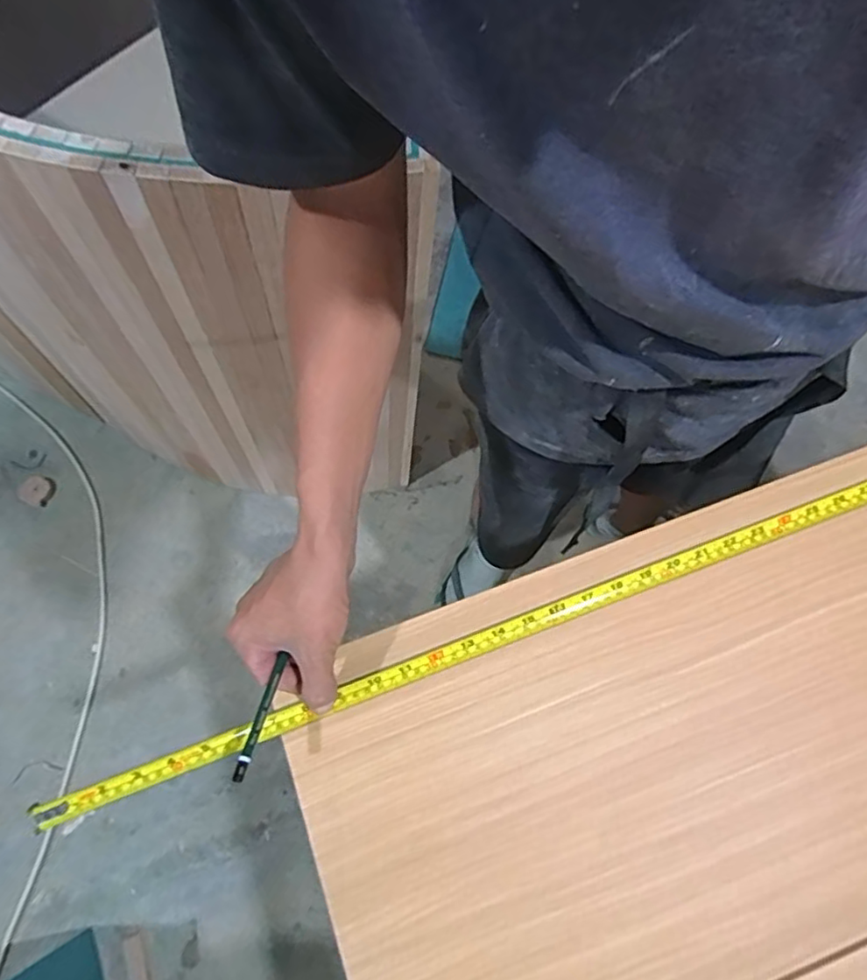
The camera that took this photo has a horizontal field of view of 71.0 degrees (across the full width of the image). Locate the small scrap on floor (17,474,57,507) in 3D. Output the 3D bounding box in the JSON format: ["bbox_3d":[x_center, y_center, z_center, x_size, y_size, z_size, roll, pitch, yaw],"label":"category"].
[{"bbox_3d":[-0.885,0.000,1.355,0.072,0.009,0.068,1,70,-4],"label":"small scrap on floor"}]

